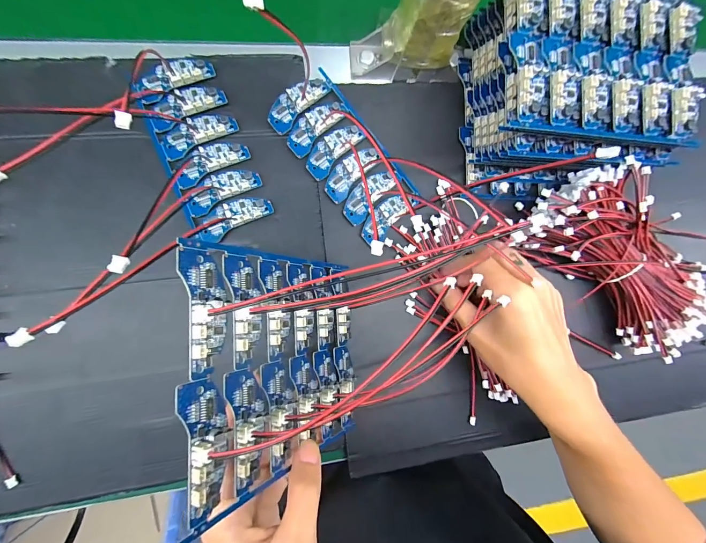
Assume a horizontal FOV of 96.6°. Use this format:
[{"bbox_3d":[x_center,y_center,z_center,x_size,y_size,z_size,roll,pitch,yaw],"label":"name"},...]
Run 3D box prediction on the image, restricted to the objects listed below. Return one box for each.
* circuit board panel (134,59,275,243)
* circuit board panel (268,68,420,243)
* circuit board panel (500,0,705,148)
[{"bbox_3d":[-0.130,-0.107,0.269,0.069,0.011,0.150,-23,91,-9],"label":"circuit board panel"},{"bbox_3d":[-0.006,-0.105,0.289,0.069,0.010,0.148,-40,94,-8],"label":"circuit board panel"},{"bbox_3d":[0.193,-0.171,0.238,0.154,0.011,0.142,2,87,-8],"label":"circuit board panel"}]

